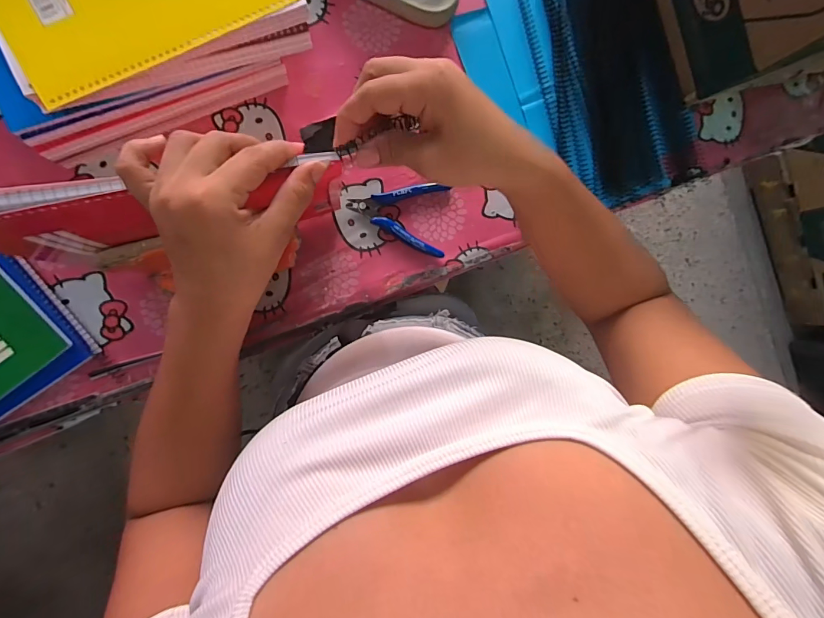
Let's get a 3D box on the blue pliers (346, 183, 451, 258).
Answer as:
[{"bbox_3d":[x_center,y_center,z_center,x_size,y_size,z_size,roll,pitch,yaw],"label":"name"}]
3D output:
[{"bbox_3d":[-0.016,-0.112,0.473,0.114,0.012,0.083,7,90,-8],"label":"blue pliers"}]

